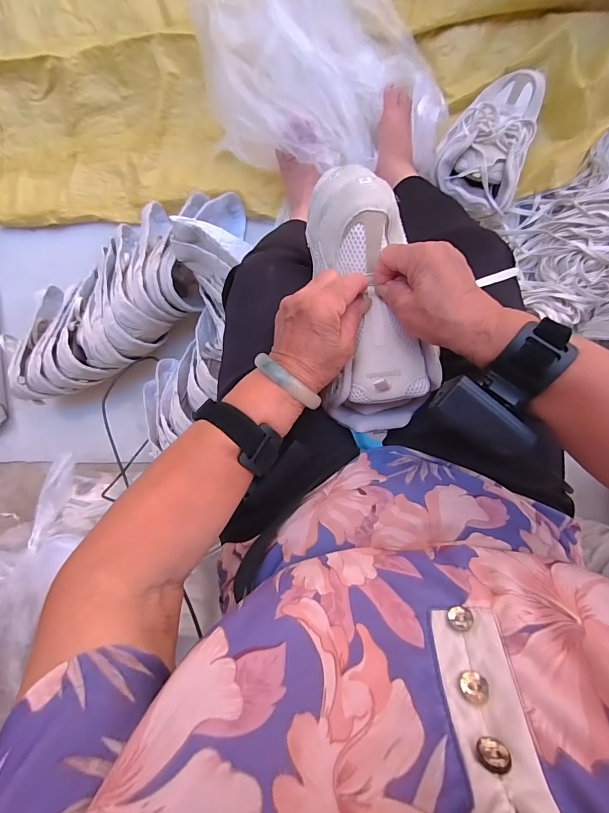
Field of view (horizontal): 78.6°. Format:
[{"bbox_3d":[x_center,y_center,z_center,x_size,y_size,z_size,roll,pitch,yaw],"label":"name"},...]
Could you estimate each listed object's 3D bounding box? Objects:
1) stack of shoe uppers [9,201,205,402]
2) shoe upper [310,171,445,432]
[{"bbox_3d":[-0.400,-0.169,0.721,0.435,0.123,0.211,-35,94,13],"label":"stack of shoe uppers"},{"bbox_3d":[0.059,-0.098,0.352,0.103,0.062,0.244,-10,93,8],"label":"shoe upper"}]

